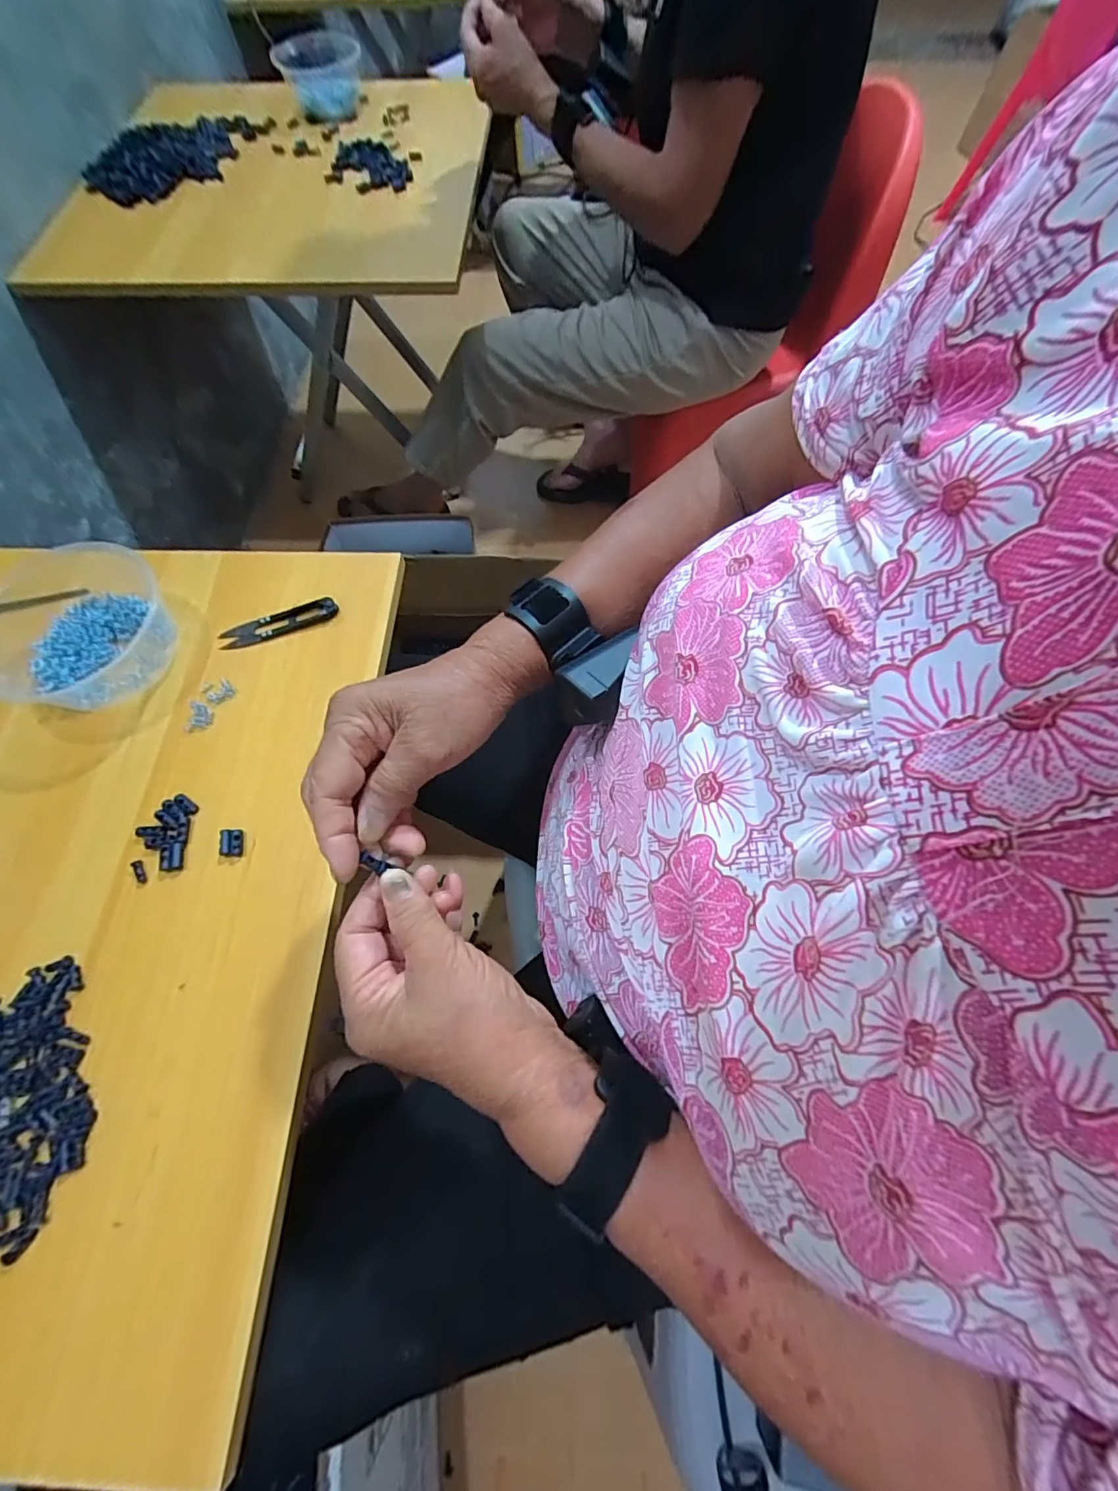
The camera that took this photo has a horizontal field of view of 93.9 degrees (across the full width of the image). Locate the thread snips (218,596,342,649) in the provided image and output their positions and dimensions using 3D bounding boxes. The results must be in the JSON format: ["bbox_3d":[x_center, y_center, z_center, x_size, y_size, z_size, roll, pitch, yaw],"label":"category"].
[{"bbox_3d":[-0.241,-0.107,0.447,0.098,0.008,0.022,-18,68,-6],"label":"thread snips"}]

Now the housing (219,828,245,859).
[{"bbox_3d":[-0.240,0.071,0.381,0.015,0.006,0.021,-10,68,-3],"label":"housing"}]

